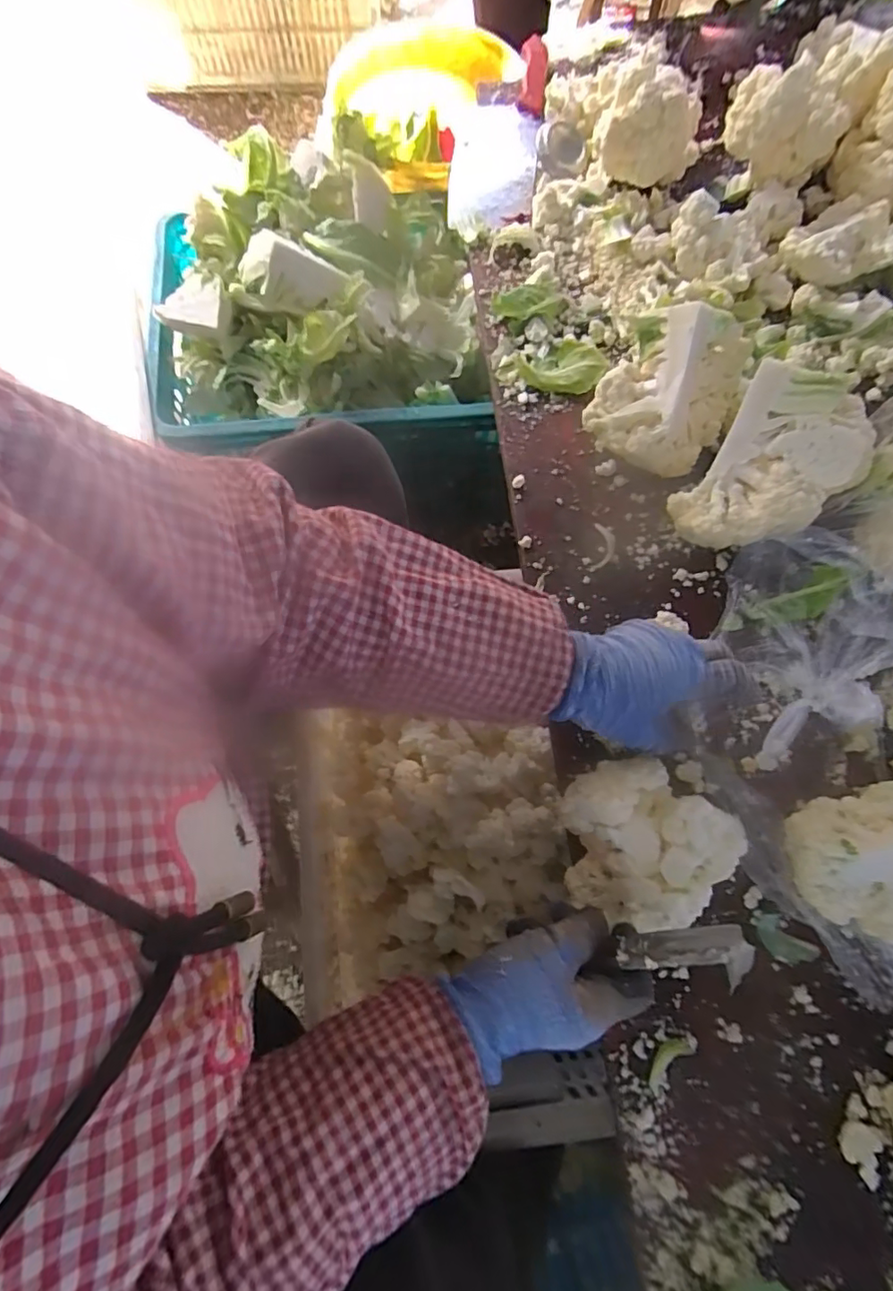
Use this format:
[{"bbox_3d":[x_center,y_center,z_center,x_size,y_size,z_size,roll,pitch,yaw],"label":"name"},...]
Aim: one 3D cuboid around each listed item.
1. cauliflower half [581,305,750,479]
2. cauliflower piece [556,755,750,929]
[{"bbox_3d":[0.193,-0.222,0.489,0.108,0.101,0.142,33,76,8],"label":"cauliflower half"},{"bbox_3d":[0.144,0.140,0.400,0.116,0.073,0.114,-4,74,-3],"label":"cauliflower piece"}]

